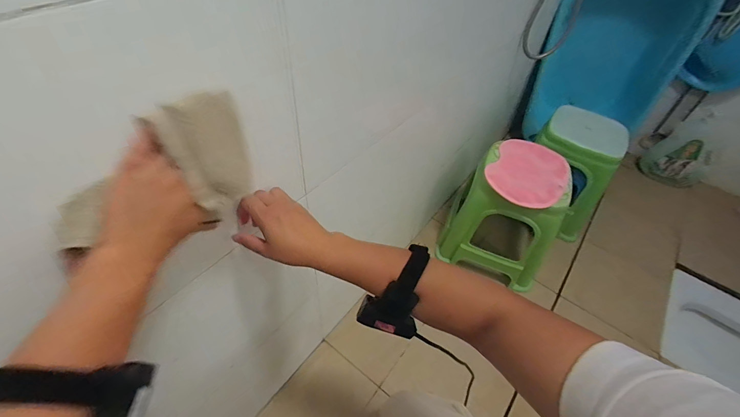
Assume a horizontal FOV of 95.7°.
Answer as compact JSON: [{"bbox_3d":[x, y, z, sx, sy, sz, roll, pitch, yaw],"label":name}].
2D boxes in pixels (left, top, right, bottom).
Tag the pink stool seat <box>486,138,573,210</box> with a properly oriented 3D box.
[{"bbox_3d":[0.424,-0.098,0.889,0.193,0.049,0.211,3,50,-4],"label":"pink stool seat"}]

